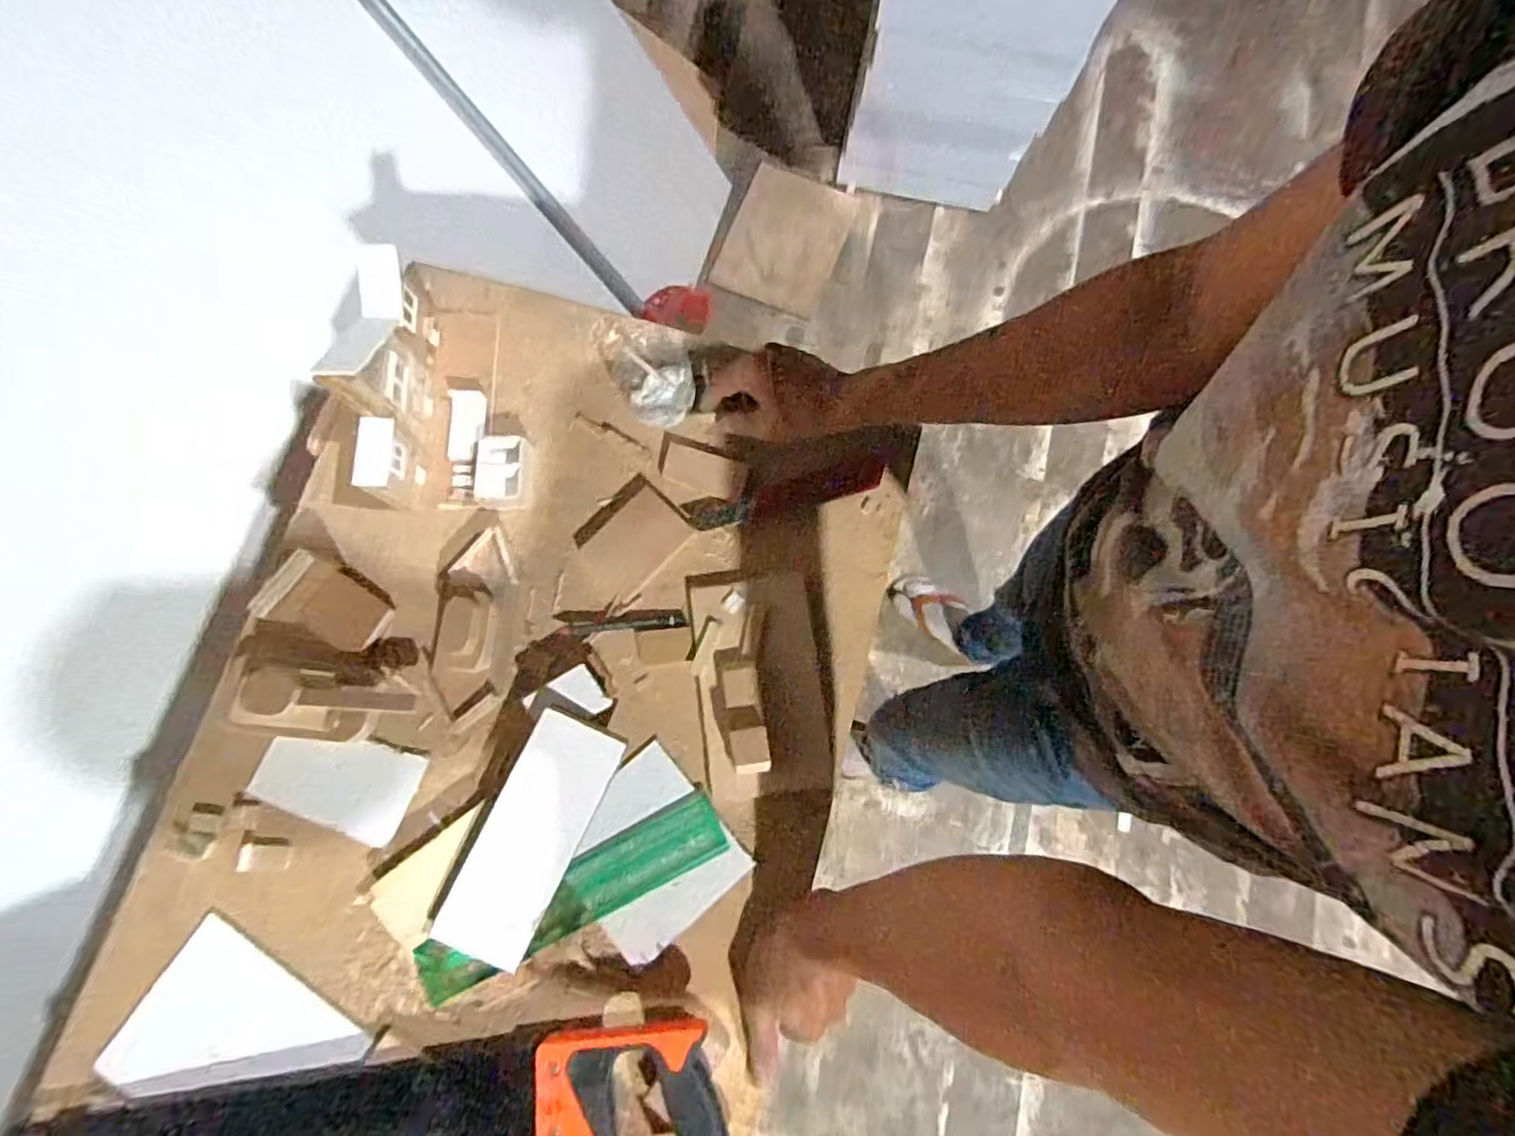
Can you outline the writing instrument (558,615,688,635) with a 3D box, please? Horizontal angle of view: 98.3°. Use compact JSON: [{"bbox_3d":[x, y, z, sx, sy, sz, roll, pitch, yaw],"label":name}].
[{"bbox_3d":[-0.116,0.049,0.564,0.106,0.007,0.011,-4,79,-1],"label":"writing instrument"}]

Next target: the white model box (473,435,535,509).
[{"bbox_3d":[-0.225,-0.085,0.581,0.041,0.032,0.066,0,79,0],"label":"white model box"}]

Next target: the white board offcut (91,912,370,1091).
[{"bbox_3d":[-0.392,0.361,0.495,0.169,0.021,0.110,29,80,5],"label":"white board offcut"}]

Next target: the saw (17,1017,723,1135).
[{"bbox_3d":[-0.263,0.403,0.464,0.504,0.043,0.110,-5,79,-1],"label":"saw"}]

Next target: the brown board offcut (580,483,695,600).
[{"bbox_3d":[-0.109,-0.026,0.578,0.066,0.010,0.087,44,82,8],"label":"brown board offcut"}]

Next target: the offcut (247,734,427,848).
[{"bbox_3d":[-0.341,0.171,0.530,0.121,0.007,0.070,18,79,3],"label":"offcut"}]

